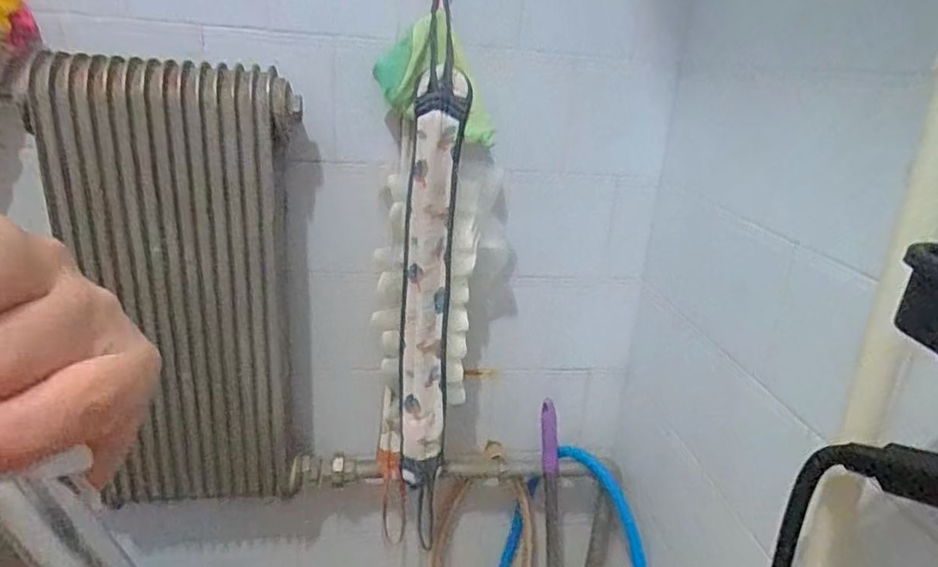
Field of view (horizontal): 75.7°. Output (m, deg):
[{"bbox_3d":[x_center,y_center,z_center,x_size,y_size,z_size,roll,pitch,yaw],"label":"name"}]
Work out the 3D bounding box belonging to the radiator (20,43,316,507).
[{"bbox_3d":[-0.346,0.023,0.747,0.277,0.542,0.080,2,20,-4],"label":"radiator"}]

